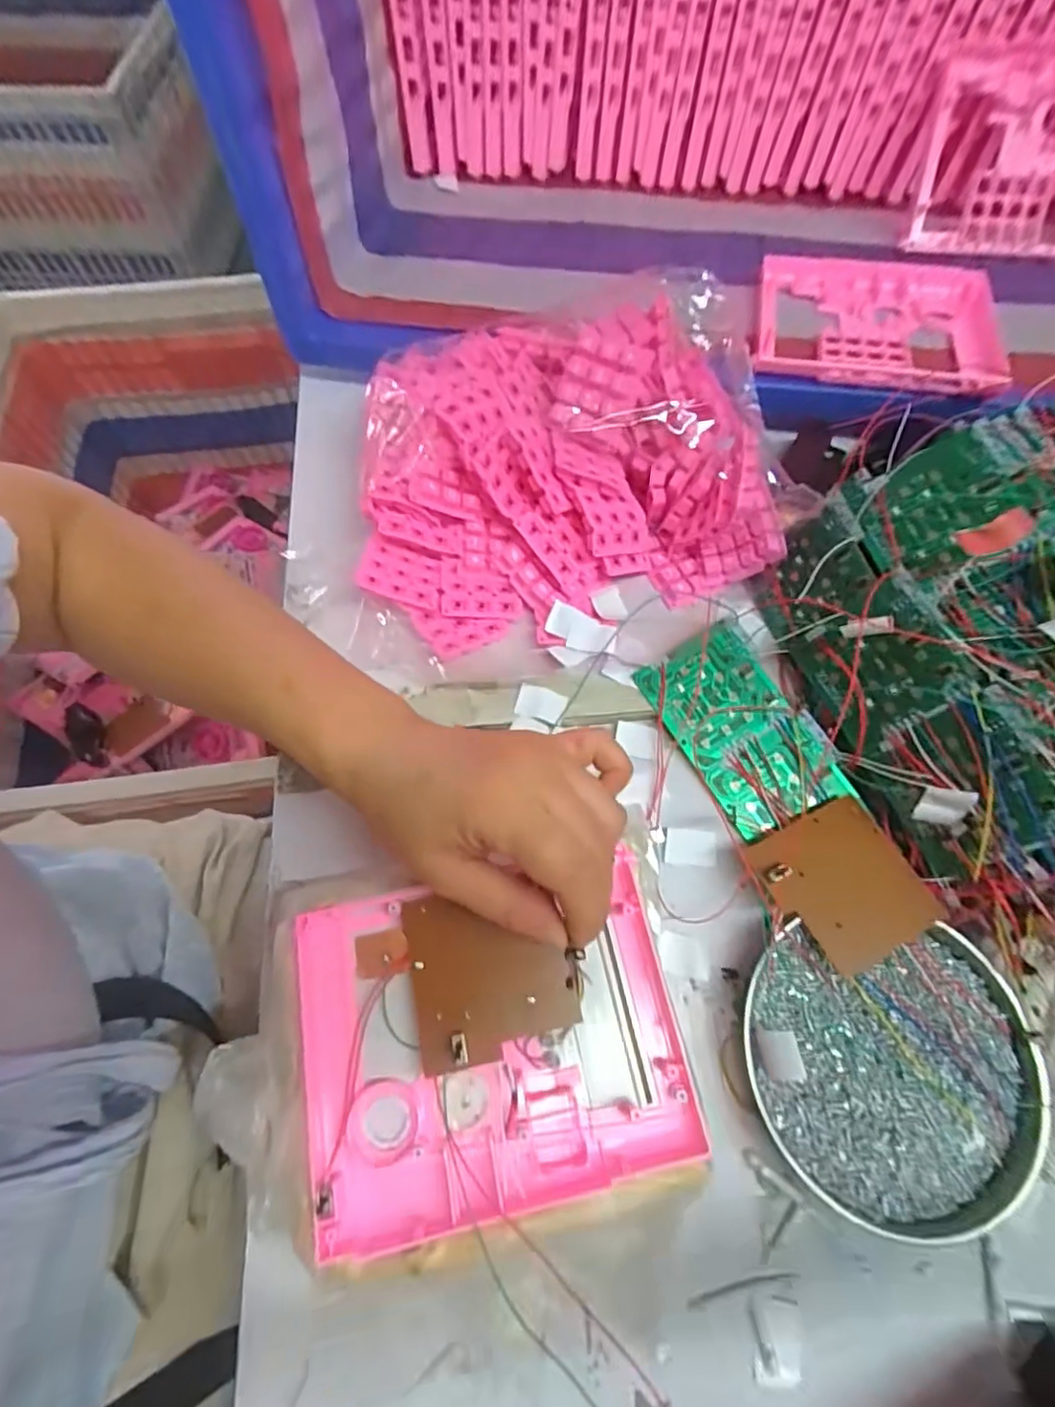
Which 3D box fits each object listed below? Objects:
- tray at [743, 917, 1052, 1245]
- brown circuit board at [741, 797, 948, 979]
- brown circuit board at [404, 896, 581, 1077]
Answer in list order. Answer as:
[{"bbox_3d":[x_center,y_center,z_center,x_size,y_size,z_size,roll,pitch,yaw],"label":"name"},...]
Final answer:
[{"bbox_3d":[0.173,0.171,0.279,0.129,0.024,0.120,2,66,0],"label":"tray"},{"bbox_3d":[0.163,0.095,0.311,0.073,0.011,0.073,-24,69,-11],"label":"brown circuit board"},{"bbox_3d":[-0.017,0.124,0.276,0.072,0.006,0.071,-10,67,-5],"label":"brown circuit board"}]

